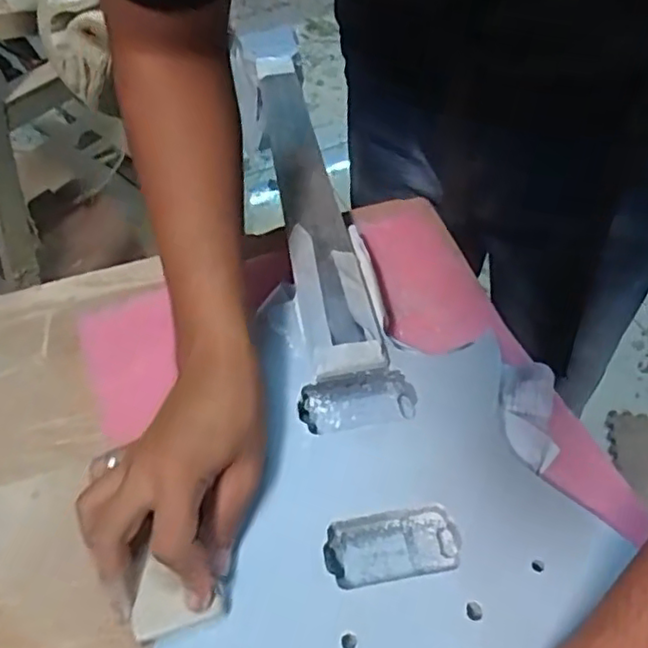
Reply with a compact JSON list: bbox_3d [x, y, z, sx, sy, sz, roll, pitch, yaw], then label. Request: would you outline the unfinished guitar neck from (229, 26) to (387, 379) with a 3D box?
[{"bbox_3d":[-0.022,-0.142,0.600,0.070,0.037,0.469,-10,55,-4],"label":"unfinished guitar neck"}]

